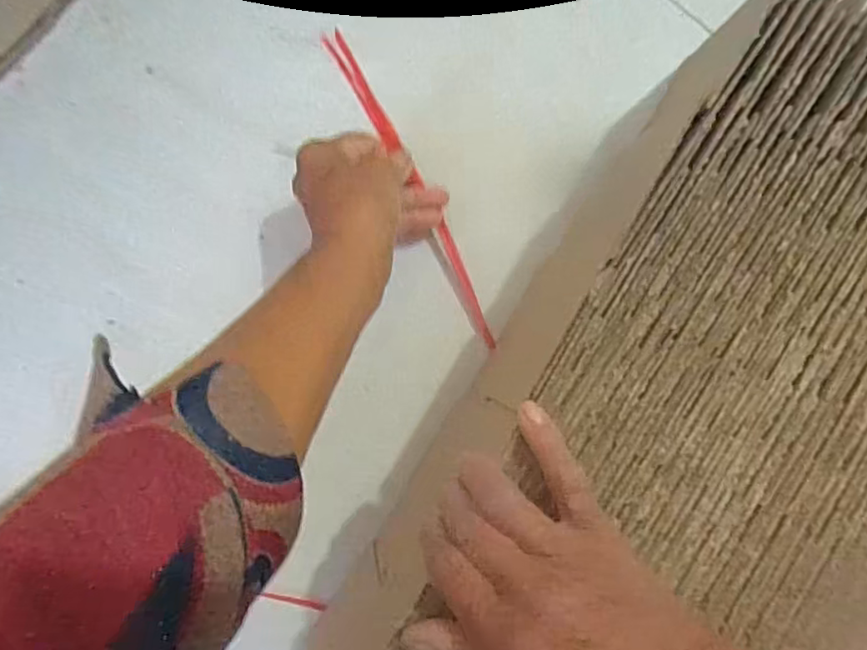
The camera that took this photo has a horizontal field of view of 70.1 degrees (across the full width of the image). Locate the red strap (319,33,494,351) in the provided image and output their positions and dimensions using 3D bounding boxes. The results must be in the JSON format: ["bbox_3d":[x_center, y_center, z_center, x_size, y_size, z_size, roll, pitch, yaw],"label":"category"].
[{"bbox_3d":[-0.008,-0.081,0.399,0.010,0.029,0.216,-22,111,18],"label":"red strap"}]

